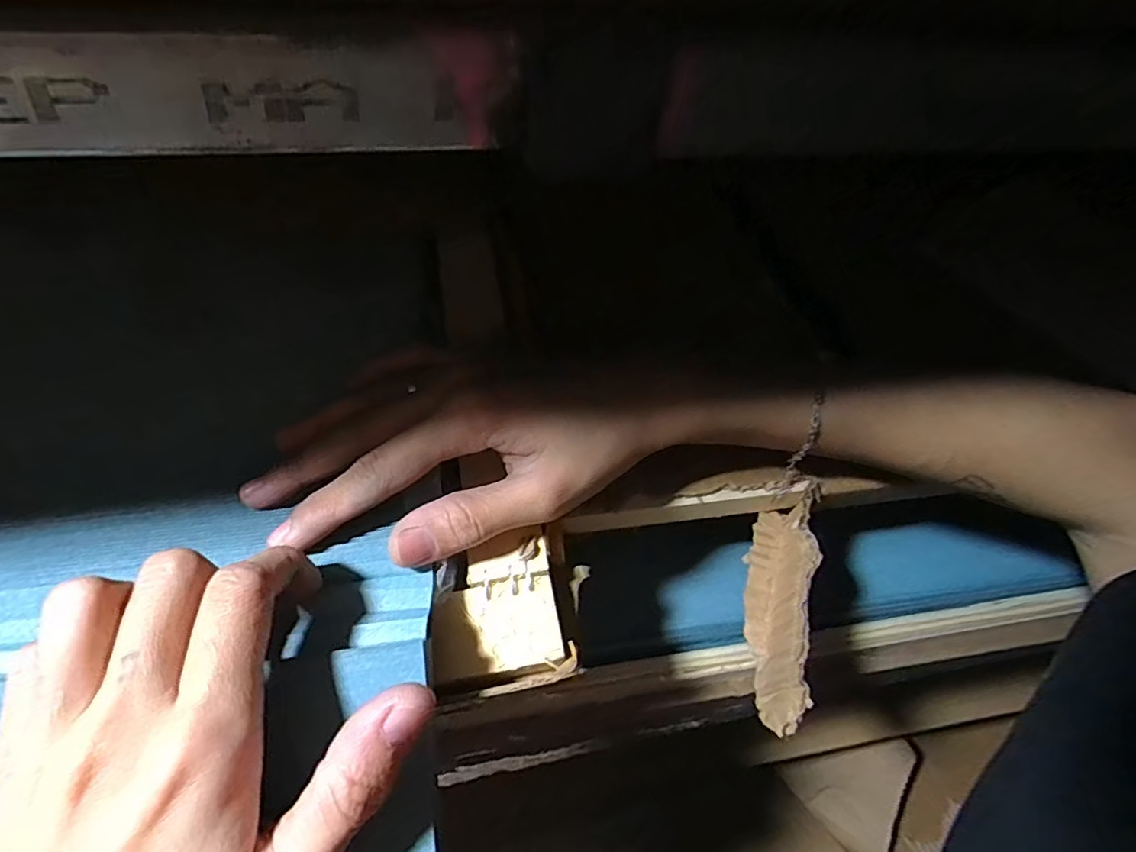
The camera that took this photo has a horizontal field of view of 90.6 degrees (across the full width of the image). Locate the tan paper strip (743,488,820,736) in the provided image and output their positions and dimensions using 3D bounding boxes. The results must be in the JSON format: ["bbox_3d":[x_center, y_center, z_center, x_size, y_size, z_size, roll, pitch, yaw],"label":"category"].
[{"bbox_3d":[0.092,0.077,0.246,0.020,0.038,0.103,12,47,7],"label":"tan paper strip"}]

